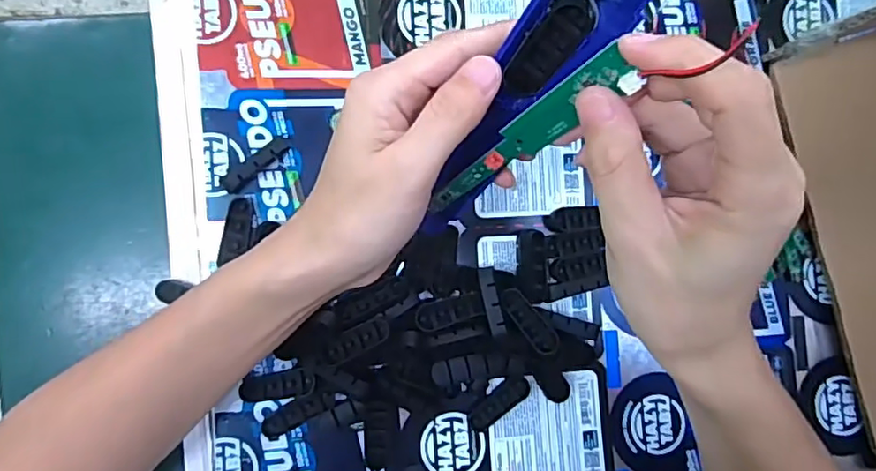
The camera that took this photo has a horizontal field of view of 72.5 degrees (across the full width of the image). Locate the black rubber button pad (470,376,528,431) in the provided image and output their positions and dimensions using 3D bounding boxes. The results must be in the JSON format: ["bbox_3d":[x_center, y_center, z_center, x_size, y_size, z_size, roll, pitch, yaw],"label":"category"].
[{"bbox_3d":[0.041,0.111,0.397,0.045,0.007,0.014,-40,91,-9],"label":"black rubber button pad"}]

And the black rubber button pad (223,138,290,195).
[{"bbox_3d":[-0.114,-0.044,0.378,0.049,0.013,0.010,-41,92,-9],"label":"black rubber button pad"}]

